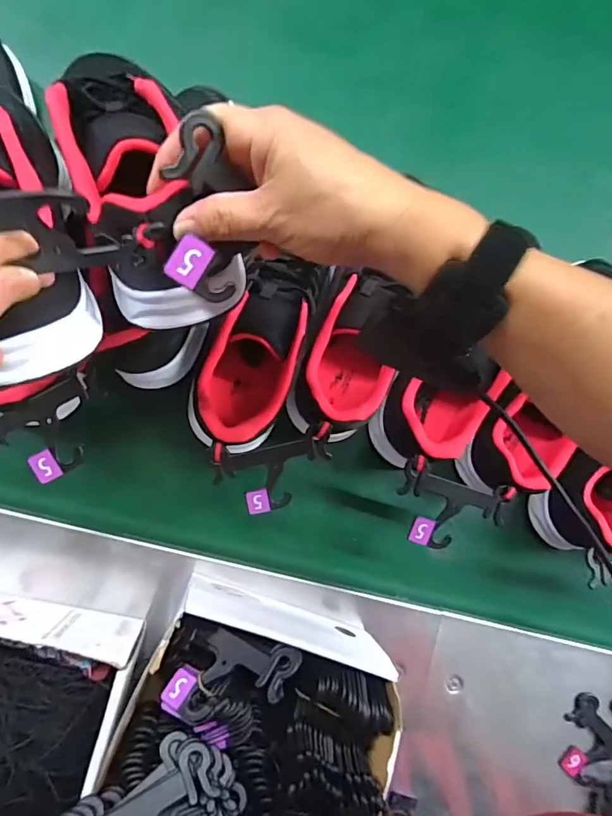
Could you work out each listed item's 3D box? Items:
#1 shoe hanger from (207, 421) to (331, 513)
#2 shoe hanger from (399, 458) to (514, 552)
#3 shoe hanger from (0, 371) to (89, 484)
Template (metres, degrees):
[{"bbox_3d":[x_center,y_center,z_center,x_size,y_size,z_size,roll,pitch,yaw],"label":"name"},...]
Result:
[{"bbox_3d":[-0.025,0.055,0.412,0.099,0.011,0.072,-10,116,-8],"label":"shoe hanger"},{"bbox_3d":[0.125,0.089,0.423,0.098,0.017,0.069,20,85,-8],"label":"shoe hanger"},{"bbox_3d":[-0.203,0.021,0.374,0.088,0.012,0.068,-22,92,-9],"label":"shoe hanger"}]

